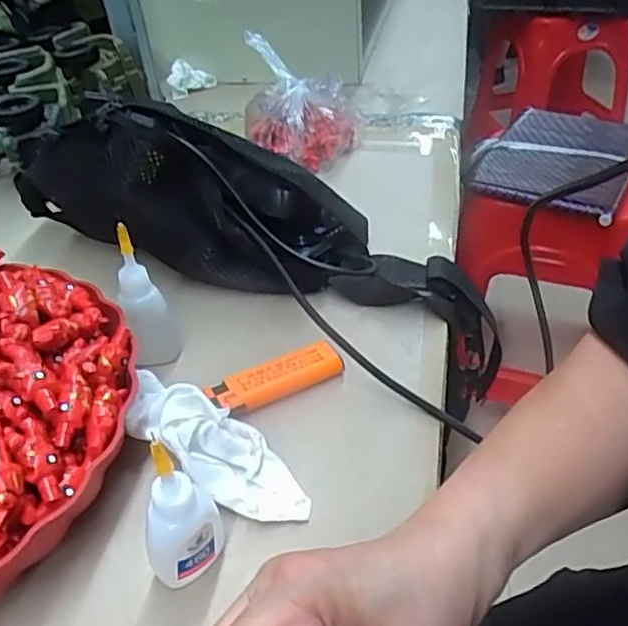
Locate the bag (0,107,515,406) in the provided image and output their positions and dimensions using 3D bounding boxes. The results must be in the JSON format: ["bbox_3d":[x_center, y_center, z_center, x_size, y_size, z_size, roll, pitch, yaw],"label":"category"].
[{"bbox_3d":[-0.031,-0.049,0.457,0.374,0.107,0.081,22,42,-3],"label":"bag"}]

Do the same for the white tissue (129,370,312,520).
[{"bbox_3d":[-0.057,0.063,0.327,0.123,0.031,0.038,22,46,30],"label":"white tissue"}]

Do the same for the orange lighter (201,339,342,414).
[{"bbox_3d":[-0.022,0.039,0.370,0.076,0.016,0.021,-23,42,-20],"label":"orange lighter"}]

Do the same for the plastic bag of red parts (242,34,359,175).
[{"bbox_3d":[-0.015,-0.192,0.595,0.103,0.079,0.117,-3,39,3],"label":"plastic bag of red parts"}]

